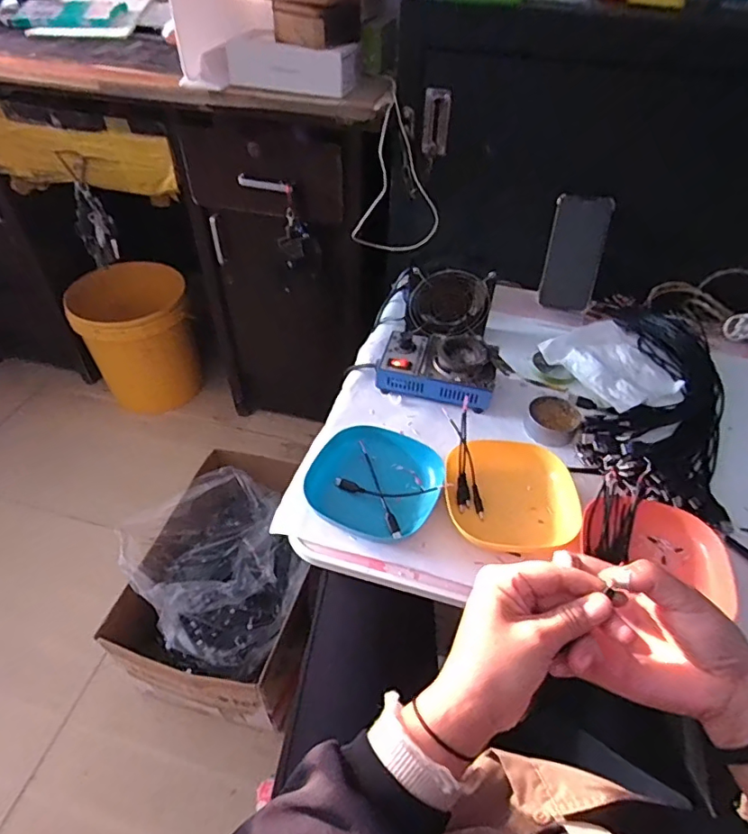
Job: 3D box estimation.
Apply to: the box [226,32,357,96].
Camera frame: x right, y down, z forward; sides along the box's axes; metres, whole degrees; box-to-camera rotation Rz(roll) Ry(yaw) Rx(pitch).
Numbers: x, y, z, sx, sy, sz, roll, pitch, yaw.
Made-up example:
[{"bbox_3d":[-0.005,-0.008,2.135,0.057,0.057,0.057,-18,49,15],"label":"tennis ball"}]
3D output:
[{"bbox_3d":[-0.115,-0.504,0.751,0.182,0.053,0.063,10,47,7],"label":"box"}]

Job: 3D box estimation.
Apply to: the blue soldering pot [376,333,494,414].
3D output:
[{"bbox_3d":[0.085,-0.067,0.700,0.151,0.060,0.098,10,47,7],"label":"blue soldering pot"}]

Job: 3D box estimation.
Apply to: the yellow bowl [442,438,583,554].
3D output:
[{"bbox_3d":[0.143,0.080,0.573,0.136,0.034,0.139,-1,46,-3],"label":"yellow bowl"}]

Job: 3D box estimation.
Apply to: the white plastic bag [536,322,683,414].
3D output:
[{"bbox_3d":[0.346,-0.072,0.740,0.164,0.040,0.159,-22,51,-21],"label":"white plastic bag"}]

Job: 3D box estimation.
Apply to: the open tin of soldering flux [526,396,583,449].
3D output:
[{"bbox_3d":[0.225,0.004,0.661,0.061,0.038,0.065,1,46,-1],"label":"open tin of soldering flux"}]

